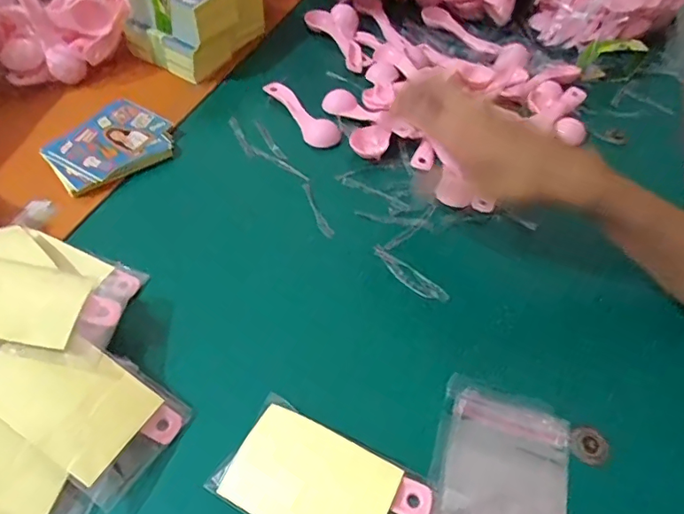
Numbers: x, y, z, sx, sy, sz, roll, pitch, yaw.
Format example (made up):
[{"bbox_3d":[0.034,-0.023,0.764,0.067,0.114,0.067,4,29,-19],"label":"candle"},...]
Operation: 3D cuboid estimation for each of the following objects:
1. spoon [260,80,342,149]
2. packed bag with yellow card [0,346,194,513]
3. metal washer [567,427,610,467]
[{"bbox_3d":[-0.041,-0.150,0.510,0.029,0.015,0.120,-25,60,-21],"label":"spoon"},{"bbox_3d":[-0.153,0.086,0.297,0.108,0.011,0.069,43,54,-4],"label":"packed bag with yellow card"},{"bbox_3d":[0.159,0.120,0.317,0.023,0.005,0.022,3,54,-3],"label":"metal washer"}]

